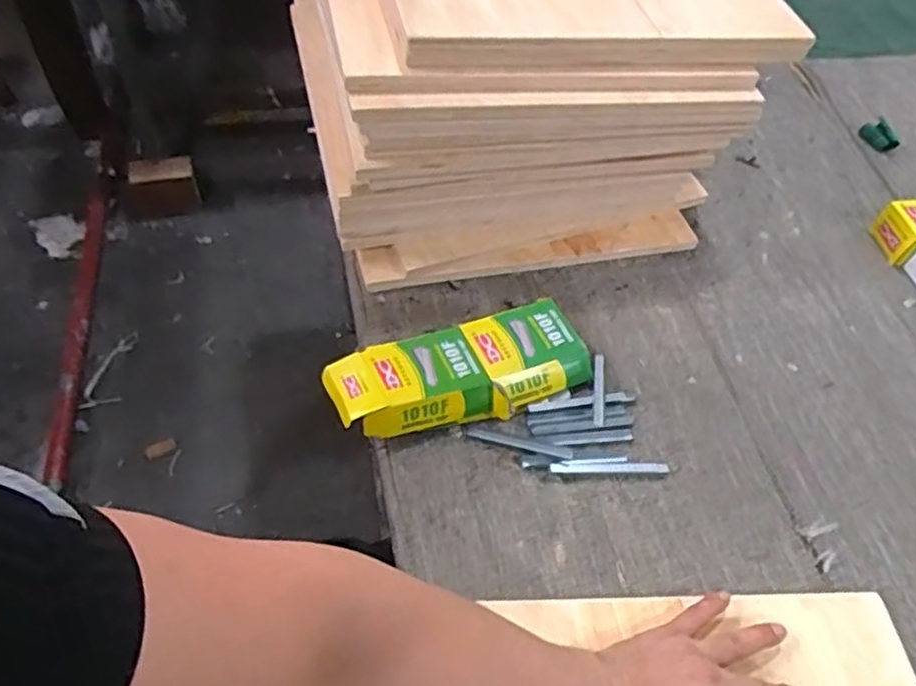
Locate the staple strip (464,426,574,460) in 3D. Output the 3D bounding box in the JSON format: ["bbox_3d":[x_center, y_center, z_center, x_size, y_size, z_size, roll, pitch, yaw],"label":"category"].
[{"bbox_3d":[0.058,0.093,0.661,0.102,0.004,0.012,15,53,5],"label":"staple strip"}]

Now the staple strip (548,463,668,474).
[{"bbox_3d":[0.144,0.119,0.661,0.114,0.004,0.010,1,53,-5],"label":"staple strip"}]

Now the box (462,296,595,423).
[{"bbox_3d":[0.070,0.010,0.712,0.117,0.033,0.102,-19,57,-19],"label":"box"}]

